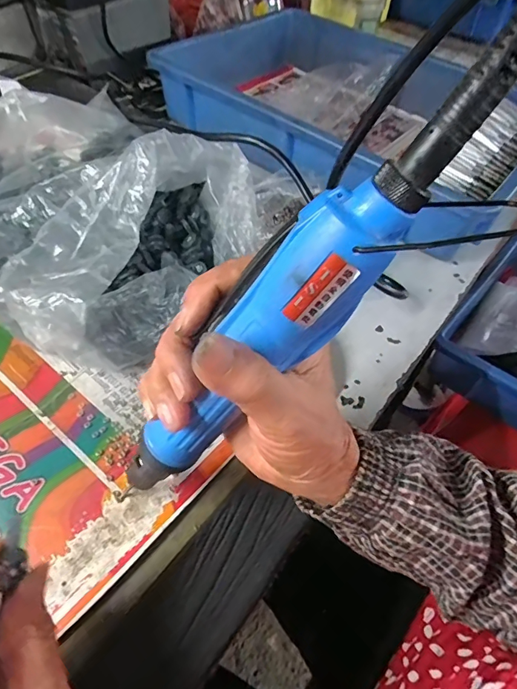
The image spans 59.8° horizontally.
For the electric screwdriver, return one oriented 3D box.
[{"bbox_3d":[-0.008,0.011,0.192,0.030,0.194,0.027,9,45,-38],"label":"electric screwdriver"}]

